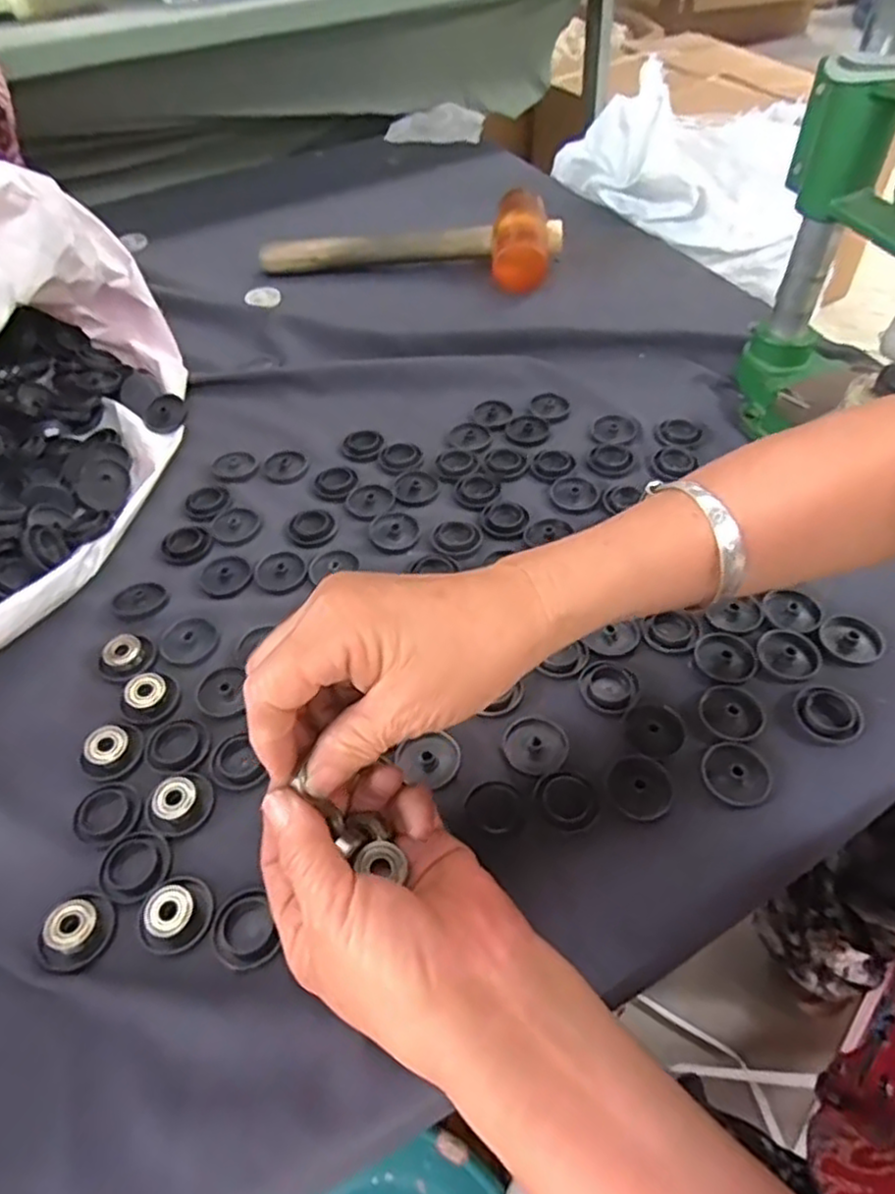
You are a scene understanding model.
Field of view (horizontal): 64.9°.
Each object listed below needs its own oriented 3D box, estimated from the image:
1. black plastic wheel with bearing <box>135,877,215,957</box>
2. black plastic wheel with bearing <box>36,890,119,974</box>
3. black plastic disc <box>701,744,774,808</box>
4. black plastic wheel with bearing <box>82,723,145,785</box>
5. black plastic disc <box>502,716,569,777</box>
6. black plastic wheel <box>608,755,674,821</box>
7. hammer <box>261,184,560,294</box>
[{"bbox_3d":[-0.126,0.144,0.323,0.035,0.011,0.033,-2,51,2],"label":"black plastic wheel with bearing"},{"bbox_3d":[-0.169,0.151,0.319,0.028,0.012,0.034,20,55,19],"label":"black plastic wheel with bearing"},{"bbox_3d":[0.148,0.093,0.363,0.033,0.011,0.032,-2,51,2],"label":"black plastic disc"},{"bbox_3d":[-0.178,0.082,0.375,0.027,0.013,0.033,33,60,26],"label":"black plastic wheel with bearing"},{"bbox_3d":[0.047,0.078,0.371,0.033,0.004,0.032,-2,51,2],"label":"black plastic disc"},{"bbox_3d":[0.098,0.095,0.354,0.031,0.004,0.032,-2,51,2],"label":"black plastic wheel"},{"bbox_3d":[-0.036,-0.360,0.718,0.303,0.063,0.095,6,51,8],"label":"hammer"}]

